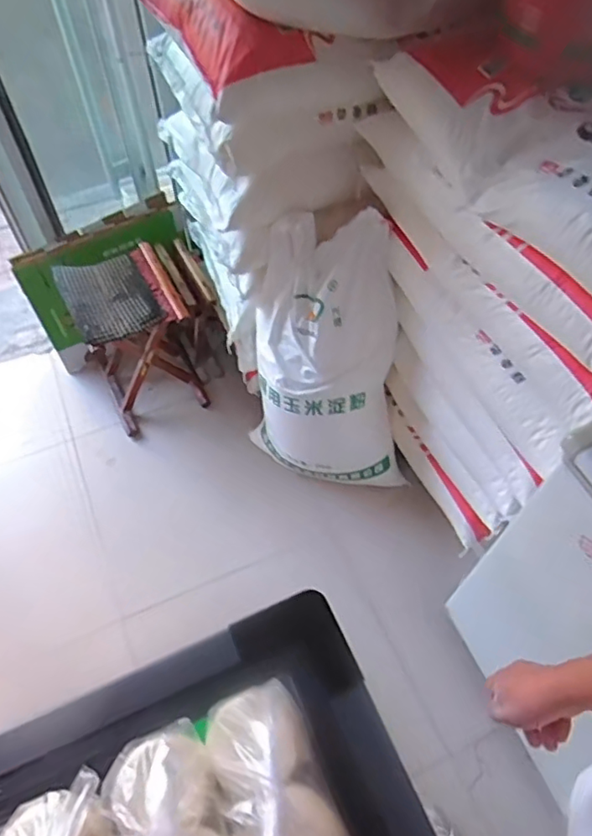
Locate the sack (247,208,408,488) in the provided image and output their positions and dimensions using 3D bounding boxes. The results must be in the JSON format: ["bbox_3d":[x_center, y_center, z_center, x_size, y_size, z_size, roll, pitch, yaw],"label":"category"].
[{"bbox_3d":[0.077,-0.138,1.513,0.357,0.756,0.187,-5,28,-3],"label":"sack"}]

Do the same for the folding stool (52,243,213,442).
[{"bbox_3d":[-0.494,-0.246,1.775,0.291,0.432,0.362,-24,58,-15],"label":"folding stool"}]

